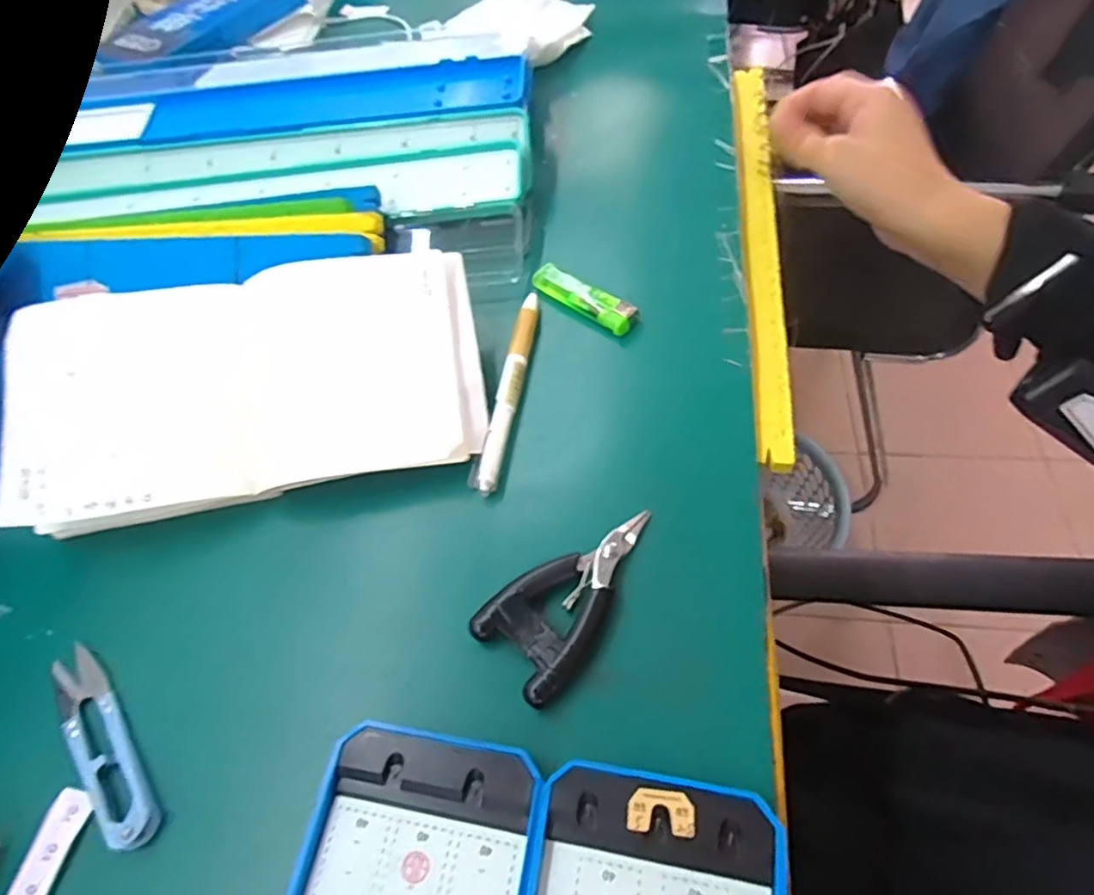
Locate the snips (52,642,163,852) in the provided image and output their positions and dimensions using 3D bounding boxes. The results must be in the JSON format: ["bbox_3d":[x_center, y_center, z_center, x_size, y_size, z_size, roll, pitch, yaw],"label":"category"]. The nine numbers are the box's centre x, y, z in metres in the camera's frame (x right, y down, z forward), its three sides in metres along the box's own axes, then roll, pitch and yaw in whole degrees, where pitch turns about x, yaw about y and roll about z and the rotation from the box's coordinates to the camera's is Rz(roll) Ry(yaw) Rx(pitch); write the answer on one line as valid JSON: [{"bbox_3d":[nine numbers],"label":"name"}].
[{"bbox_3d":[-0.199,0.130,0.280,0.022,0.013,0.101,-38,60,-18],"label":"snips"}]

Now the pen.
[{"bbox_3d":[-0.020,-0.035,0.358,0.016,0.009,0.135,7,57,12],"label":"pen"}]

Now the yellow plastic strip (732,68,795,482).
[{"bbox_3d":[0.134,-0.143,0.403,0.023,0.013,0.360,5,57,6],"label":"yellow plastic strip"}]

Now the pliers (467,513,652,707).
[{"bbox_3d":[0.015,0.066,0.286,0.093,0.010,0.048,-39,60,-18],"label":"pliers"}]

